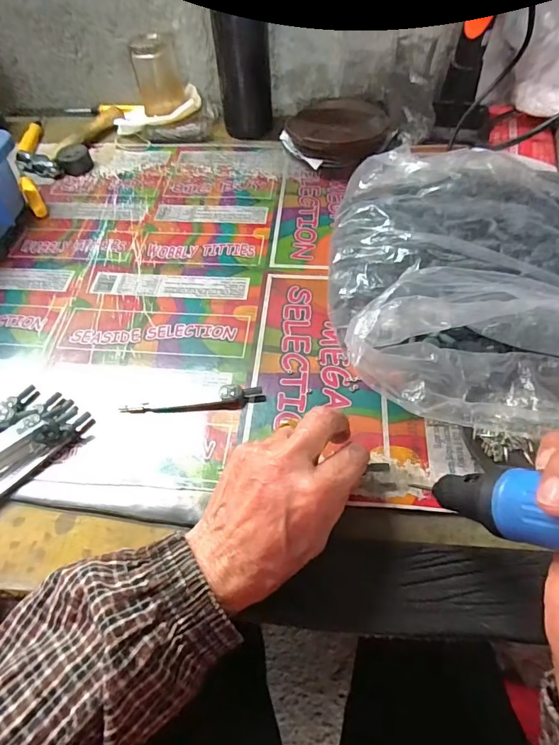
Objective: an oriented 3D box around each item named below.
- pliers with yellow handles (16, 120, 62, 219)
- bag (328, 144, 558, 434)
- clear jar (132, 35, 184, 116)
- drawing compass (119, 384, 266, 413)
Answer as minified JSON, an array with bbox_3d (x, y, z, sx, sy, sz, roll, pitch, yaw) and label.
[{"bbox_3d":[-0.303,-0.260,0.553,0.046,0.014,0.206,-23,56,-14],"label":"pliers with yellow handles"},{"bbox_3d":[0.171,-0.081,0.373,0.247,0.072,0.275,0,54,2],"label":"bag"},{"bbox_3d":[-0.156,-0.382,0.577,0.052,0.086,0.050,-9,54,-4],"label":"clear jar"},{"bbox_3d":[-0.069,0.022,0.351,0.111,0.009,0.015,-5,54,-1],"label":"drawing compass"}]

